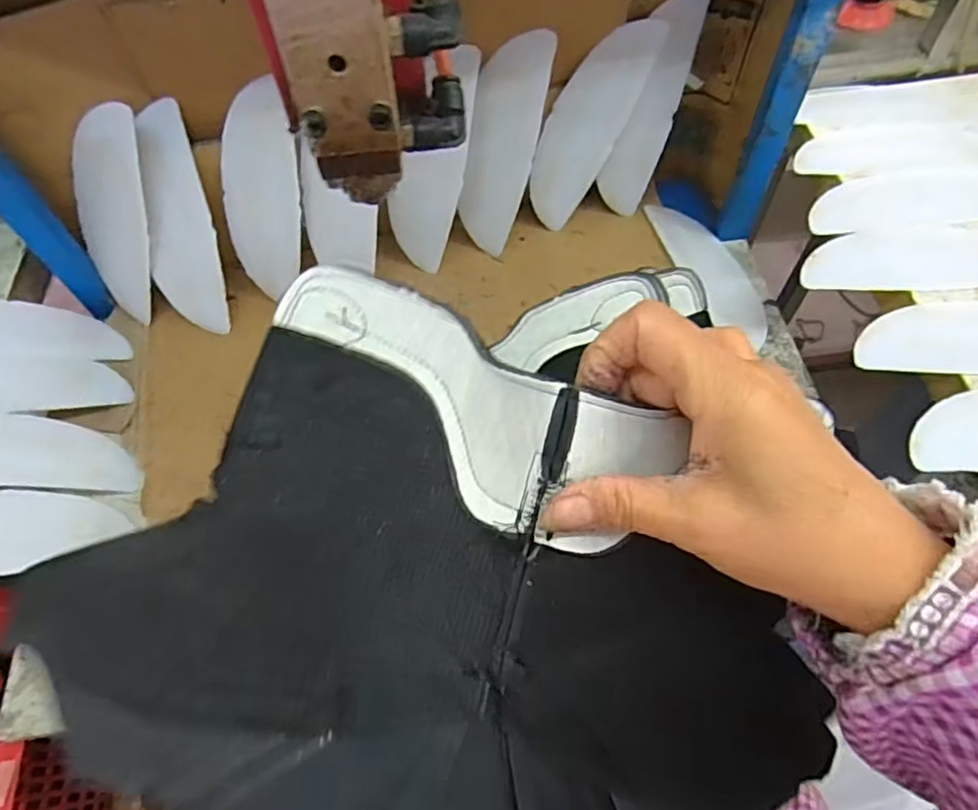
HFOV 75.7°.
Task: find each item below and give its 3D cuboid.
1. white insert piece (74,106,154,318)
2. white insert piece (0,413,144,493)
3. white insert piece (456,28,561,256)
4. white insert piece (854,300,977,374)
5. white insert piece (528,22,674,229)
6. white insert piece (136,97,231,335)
[{"bbox_3d":[-0.325,-0.163,0.543,0.059,0.187,0.005,15,34,0],"label":"white insert piece"},{"bbox_3d":[-0.381,0.035,0.495,0.188,0.009,0.059,11,53,-36],"label":"white insert piece"},{"bbox_3d":[0.011,-0.229,0.564,0.058,0.190,0.009,13,40,-3],"label":"white insert piece"},{"bbox_3d":[0.383,-0.053,0.486,0.202,0.008,0.066,1,61,2],"label":"white insert piece"},{"bbox_3d":[0.089,-0.257,0.580,0.066,0.190,0.006,18,34,-19],"label":"white insert piece"},{"bbox_3d":[-0.272,-0.156,0.550,0.057,0.193,0.013,-5,29,-7],"label":"white insert piece"}]

